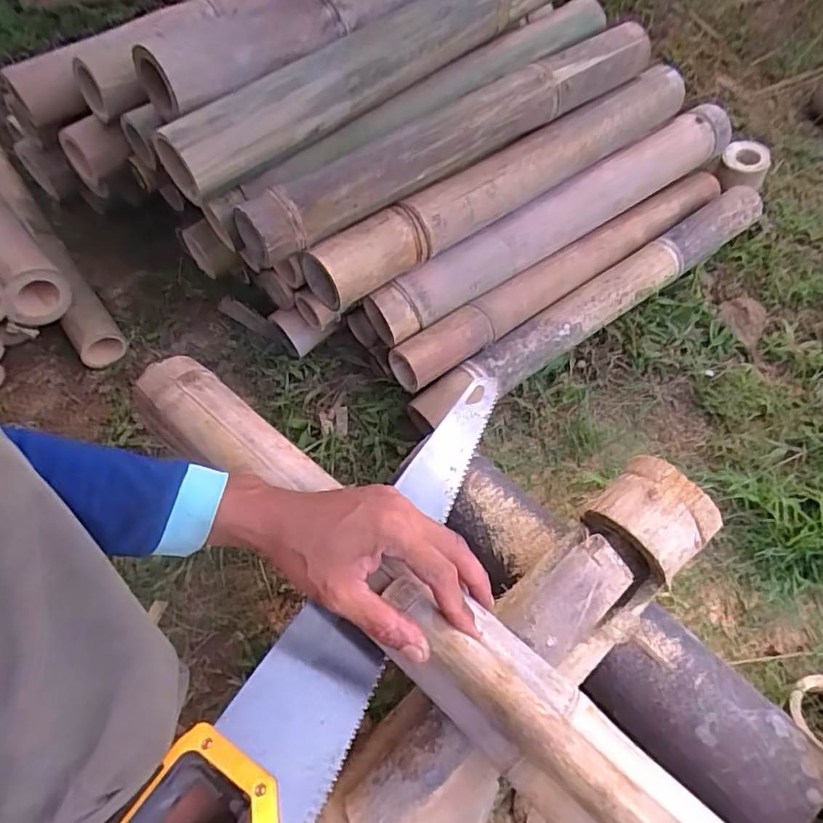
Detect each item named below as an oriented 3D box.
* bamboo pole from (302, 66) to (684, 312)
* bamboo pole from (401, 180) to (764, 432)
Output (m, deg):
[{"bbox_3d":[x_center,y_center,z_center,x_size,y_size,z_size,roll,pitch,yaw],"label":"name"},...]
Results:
[{"bbox_3d":[0.136,-0.296,0.732,0.603,0.068,0.066,-33,63,-21],"label":"bamboo pole"},{"bbox_3d":[0.253,-0.147,0.770,0.602,0.073,0.062,-32,62,-20],"label":"bamboo pole"}]

